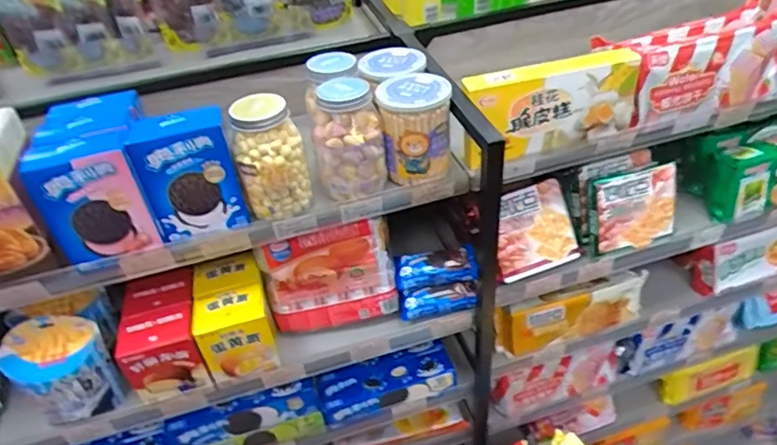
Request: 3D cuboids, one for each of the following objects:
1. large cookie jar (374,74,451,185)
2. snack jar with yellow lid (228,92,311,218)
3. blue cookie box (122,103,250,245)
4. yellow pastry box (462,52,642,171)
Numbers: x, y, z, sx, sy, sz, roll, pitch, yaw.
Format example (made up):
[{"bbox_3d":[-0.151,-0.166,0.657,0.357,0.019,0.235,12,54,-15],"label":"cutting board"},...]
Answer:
[{"bbox_3d":[0.033,-0.118,0.676,0.082,0.104,0.089,-4,40,3],"label":"large cookie jar"},{"bbox_3d":[-0.133,-0.072,0.628,0.073,0.127,0.067,-4,40,3],"label":"snack jar with yellow lid"},{"bbox_3d":[-0.223,-0.051,0.617,0.100,0.134,0.047,-20,42,-15],"label":"blue cookie box"},{"bbox_3d":[0.207,-0.141,0.694,0.216,0.111,0.043,-13,41,-8],"label":"yellow pastry box"}]

